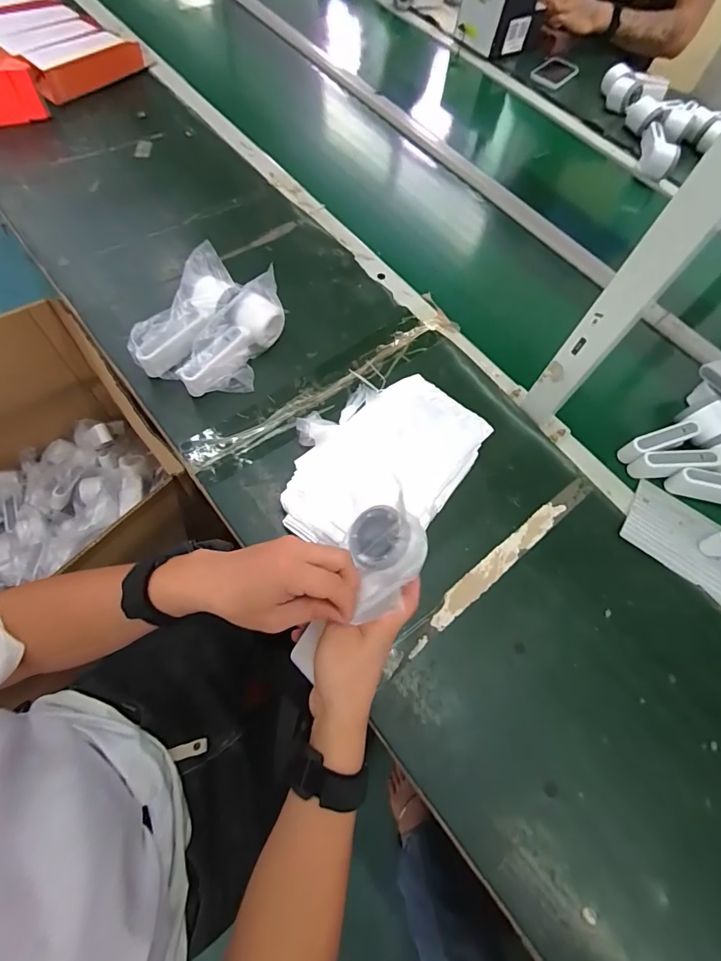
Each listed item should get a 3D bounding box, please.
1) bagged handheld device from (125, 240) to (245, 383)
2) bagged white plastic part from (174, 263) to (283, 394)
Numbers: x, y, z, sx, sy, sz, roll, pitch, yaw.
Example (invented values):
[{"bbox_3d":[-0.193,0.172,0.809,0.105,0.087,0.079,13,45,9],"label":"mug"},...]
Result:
[{"bbox_3d":[-0.226,-0.215,0.566,0.072,0.084,0.174,36,70,12],"label":"bagged handheld device"},{"bbox_3d":[-0.158,-0.181,0.573,0.067,0.082,0.182,31,67,9],"label":"bagged white plastic part"}]

